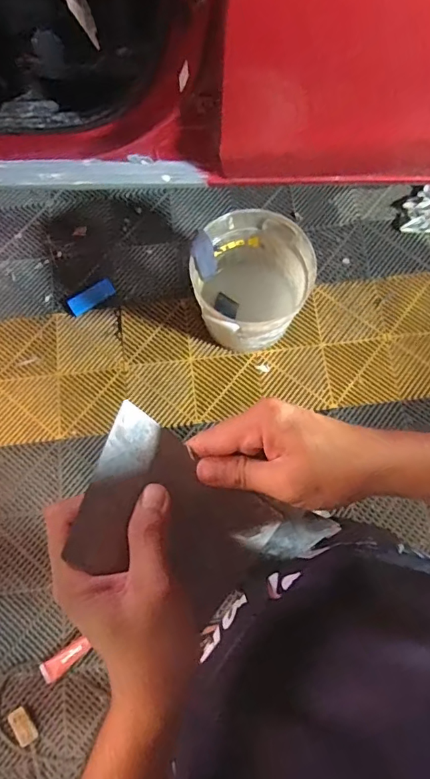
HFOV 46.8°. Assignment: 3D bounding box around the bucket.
[{"bbox_3d":[0.094,-0.269,1.360,0.286,0.312,0.305,0,74,1],"label":"bucket"}]

